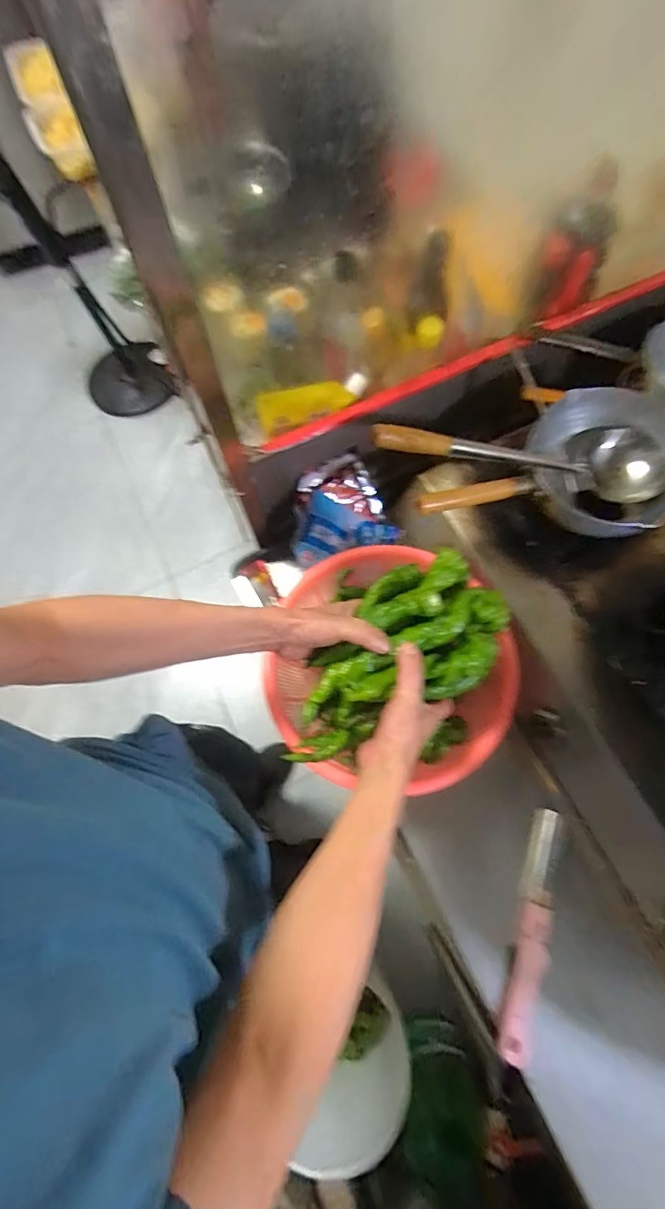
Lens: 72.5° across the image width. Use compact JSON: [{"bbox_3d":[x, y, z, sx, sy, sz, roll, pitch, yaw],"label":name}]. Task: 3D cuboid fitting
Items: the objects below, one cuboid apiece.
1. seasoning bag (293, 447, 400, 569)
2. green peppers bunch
[{"bbox_3d":[0.009,-0.138,0.715,0.175,0.090,0.131,-26,71,-7],"label":"seasoning bag"},{"bbox_3d":[0.062,0.047,0.505,0.269,0.069,0.149,-24,71,-6],"label":"green peppers bunch"}]

